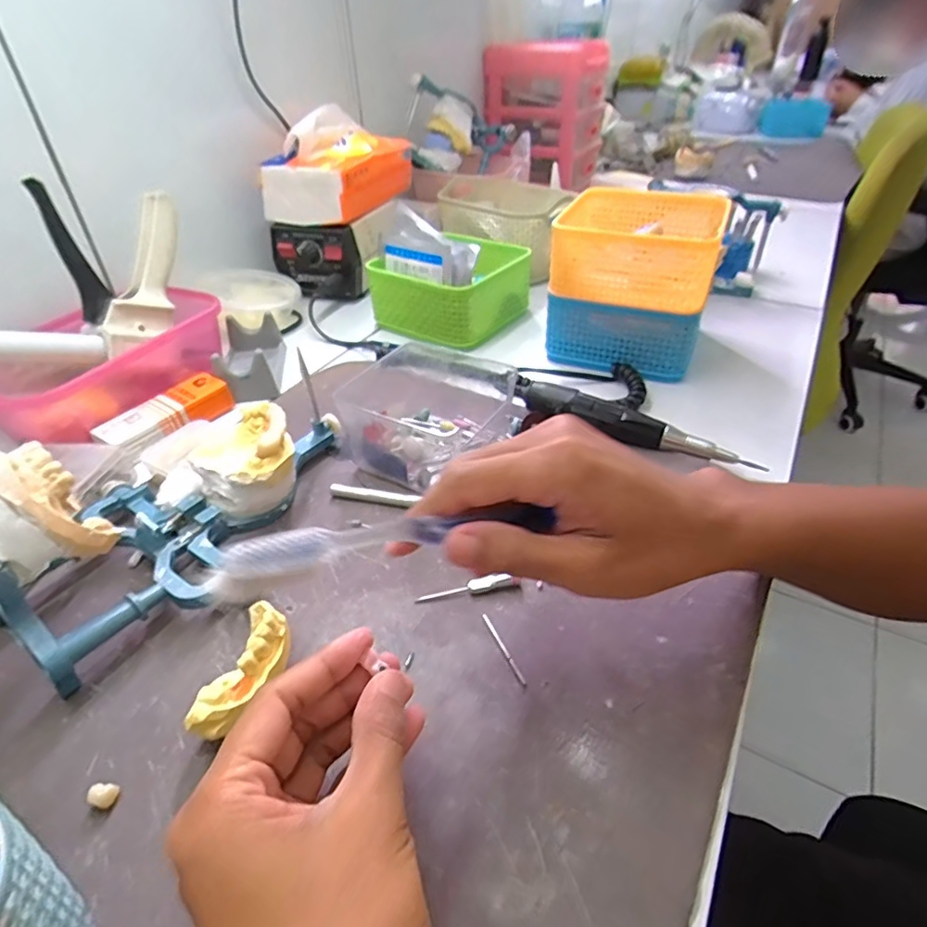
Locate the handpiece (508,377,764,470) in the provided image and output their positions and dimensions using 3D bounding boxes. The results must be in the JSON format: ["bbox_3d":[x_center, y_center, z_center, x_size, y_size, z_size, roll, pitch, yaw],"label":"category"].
[{"bbox_3d":[0.122,-0.028,0.412,0.181,0.021,0.024,20,44,25],"label":"handpiece"}]

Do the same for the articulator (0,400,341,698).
[{"bbox_3d":[-0.176,-0.011,0.313,0.130,0.130,0.211,16,42,20],"label":"articulator"}]

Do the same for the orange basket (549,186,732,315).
[{"bbox_3d":[0.149,-0.193,0.493,0.137,0.056,0.142,12,41,16],"label":"orange basket"}]

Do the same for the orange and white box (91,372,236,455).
[{"bbox_3d":[-0.234,-0.038,0.445,0.038,0.025,0.098,24,46,29],"label":"orange and white box"}]

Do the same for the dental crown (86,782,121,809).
[{"bbox_3d":[-0.151,0.139,0.234,0.009,0.008,0.009,3,39,7],"label":"dental crown"}]

